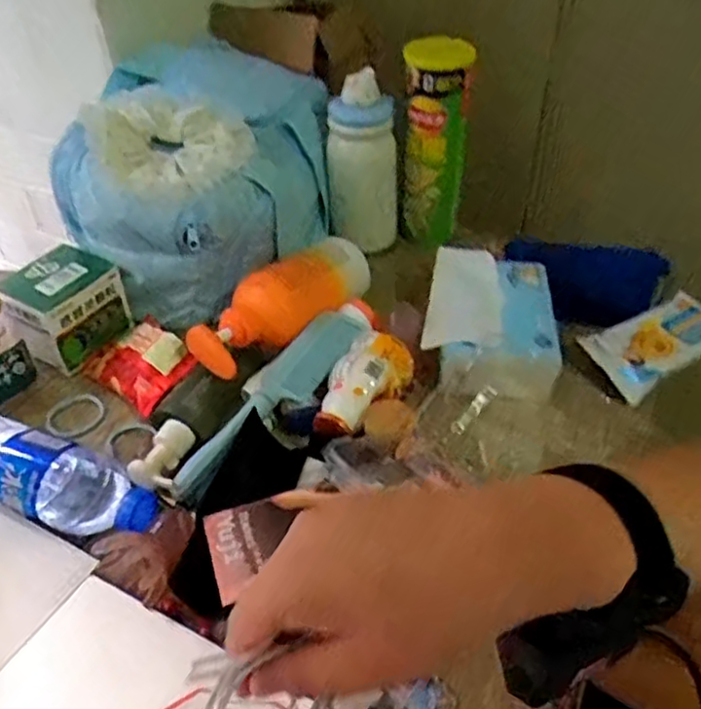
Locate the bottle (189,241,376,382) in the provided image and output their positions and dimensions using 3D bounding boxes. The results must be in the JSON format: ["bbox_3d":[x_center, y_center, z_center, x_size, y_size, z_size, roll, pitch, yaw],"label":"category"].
[{"bbox_3d":[-0.056,-0.049,0.638,0.200,0.053,0.065,-33,51,-30],"label":"bottle"}]

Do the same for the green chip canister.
[{"bbox_3d":[0.090,-0.225,0.745,0.062,0.218,0.082,1,42,3],"label":"green chip canister"}]

